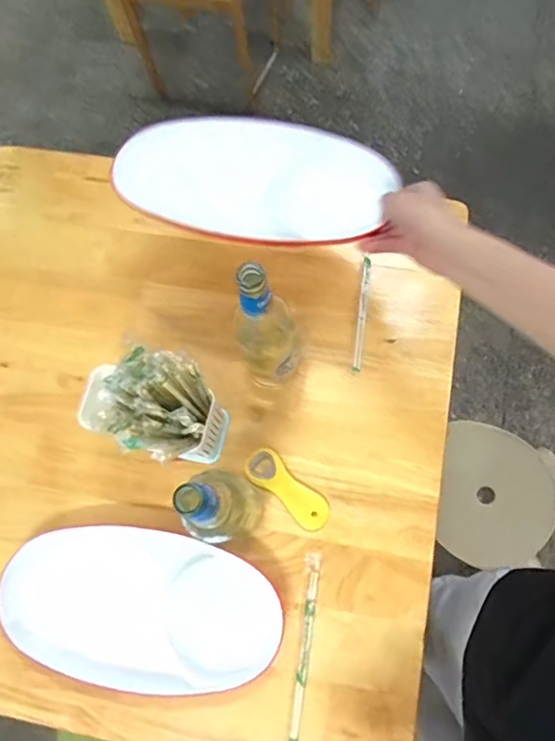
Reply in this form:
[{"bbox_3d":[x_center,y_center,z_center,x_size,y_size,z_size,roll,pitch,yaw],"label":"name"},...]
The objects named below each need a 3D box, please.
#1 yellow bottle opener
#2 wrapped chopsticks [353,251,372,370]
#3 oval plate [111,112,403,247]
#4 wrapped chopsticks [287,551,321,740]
[{"bbox_3d":[0.013,0.154,0.712,0.126,0.012,0.046,40,80,13],"label":"yellow bottle opener"},{"bbox_3d":[0.120,-0.082,0.772,0.013,0.009,0.171,7,75,6],"label":"wrapped chopsticks"},{"bbox_3d":[-0.043,-0.249,0.735,0.372,0.169,0.028,13,42,9],"label":"oval plate"},{"bbox_3d":[0.034,0.334,0.659,0.018,0.011,0.214,6,75,5],"label":"wrapped chopsticks"}]

